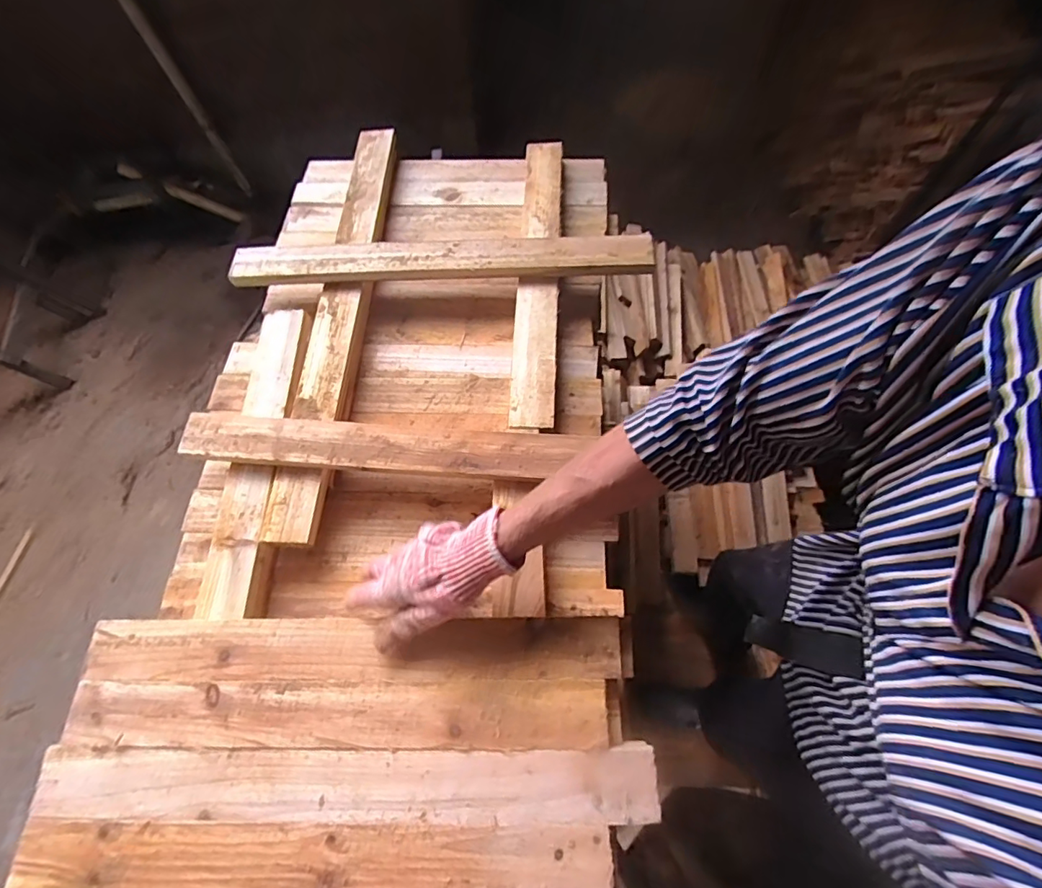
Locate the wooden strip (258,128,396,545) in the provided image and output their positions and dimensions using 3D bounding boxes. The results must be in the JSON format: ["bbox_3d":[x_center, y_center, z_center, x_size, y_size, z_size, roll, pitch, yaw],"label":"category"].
[{"bbox_3d":[-0.239,-0.202,0.691,0.063,0.029,0.666,2,63,-2],"label":"wooden strip"}]

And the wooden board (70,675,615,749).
[{"bbox_3d":[-0.165,0.233,0.437,0.467,0.023,0.049,-1,67,1],"label":"wooden board"}]

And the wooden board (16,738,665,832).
[{"bbox_3d":[-0.151,0.279,0.410,0.508,0.012,0.055,-2,67,1],"label":"wooden board"}]

